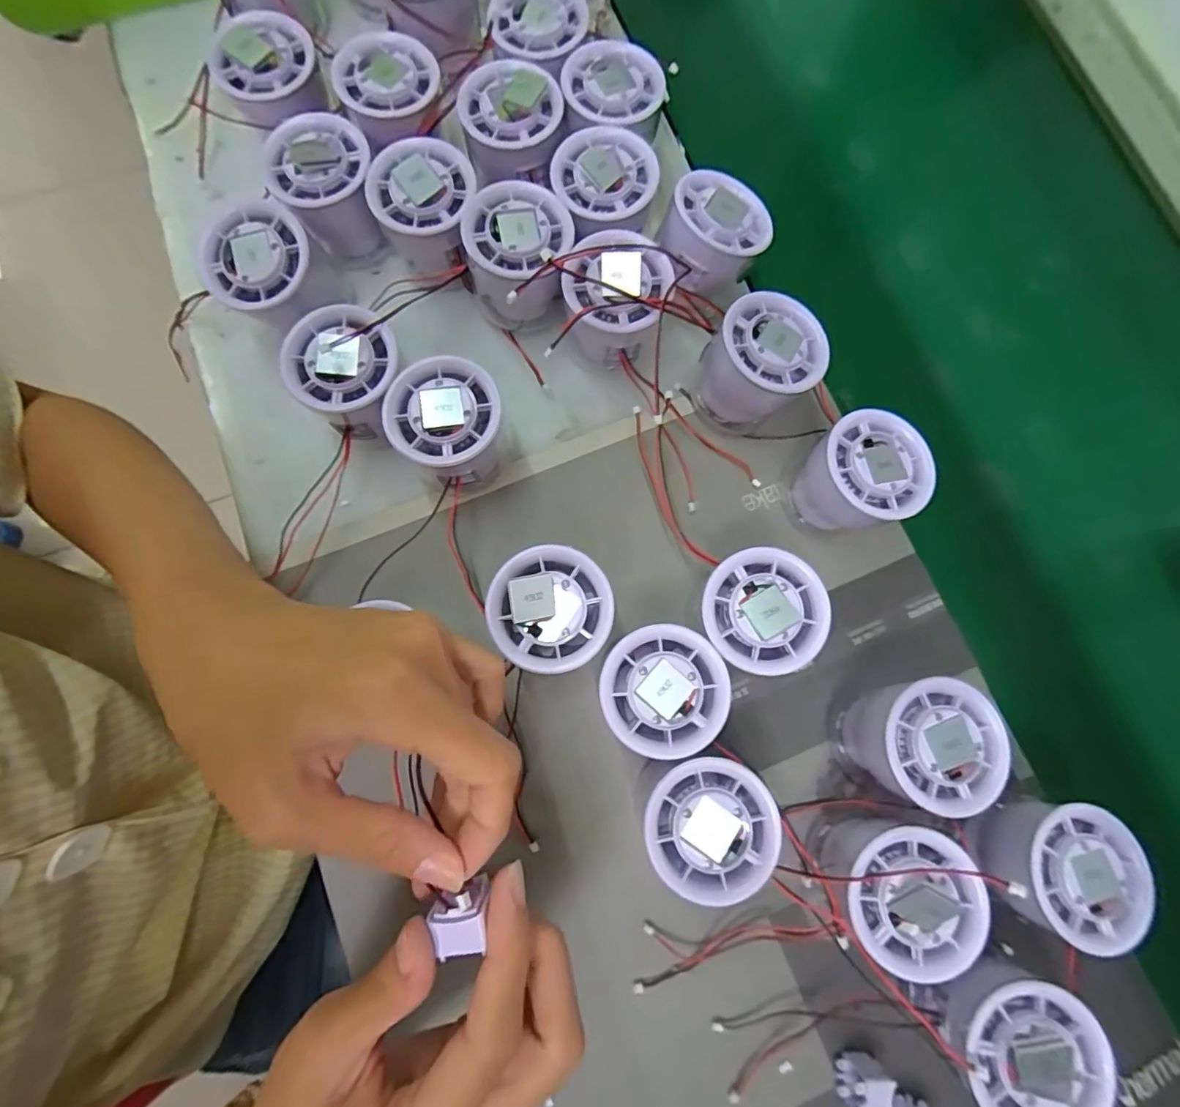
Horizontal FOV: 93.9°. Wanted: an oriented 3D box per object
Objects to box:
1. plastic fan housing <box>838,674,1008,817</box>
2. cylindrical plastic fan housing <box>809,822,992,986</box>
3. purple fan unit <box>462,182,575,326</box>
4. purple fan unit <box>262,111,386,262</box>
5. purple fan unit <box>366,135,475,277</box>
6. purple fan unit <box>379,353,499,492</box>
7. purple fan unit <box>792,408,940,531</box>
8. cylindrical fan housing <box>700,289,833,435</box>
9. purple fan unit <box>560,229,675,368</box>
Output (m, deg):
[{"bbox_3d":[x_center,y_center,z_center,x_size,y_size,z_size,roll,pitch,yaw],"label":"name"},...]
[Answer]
[{"bbox_3d":[0.157,0.090,0.268,0.055,0.056,0.056,-8,79,-3],"label":"plastic fan housing"},{"bbox_3d":[0.134,0.149,0.253,0.065,0.057,0.058,36,80,6],"label":"cylindrical plastic fan housing"},{"bbox_3d":[-0.039,-0.165,0.313,0.053,0.059,0.050,0,78,-1],"label":"purple fan unit"},{"bbox_3d":[-0.146,-0.204,0.316,0.054,0.053,0.051,0,78,-1],"label":"purple fan unit"},{"bbox_3d":[-0.091,-0.190,0.314,0.057,0.054,0.061,-9,79,-3],"label":"purple fan unit"},{"bbox_3d":[-0.072,-0.064,0.293,0.055,0.054,0.056,0,78,-1],"label":"purple fan unit"},{"bbox_3d":[0.143,-0.040,0.297,0.057,0.052,0.059,-39,82,-8],"label":"purple fan unit"},{"bbox_3d":[0.093,-0.103,0.305,0.056,0.055,0.056,0,78,-1],"label":"cylindrical fan housing"},{"bbox_3d":[0.013,-0.137,0.307,0.057,0.060,0.058,6,78,0],"label":"purple fan unit"}]

